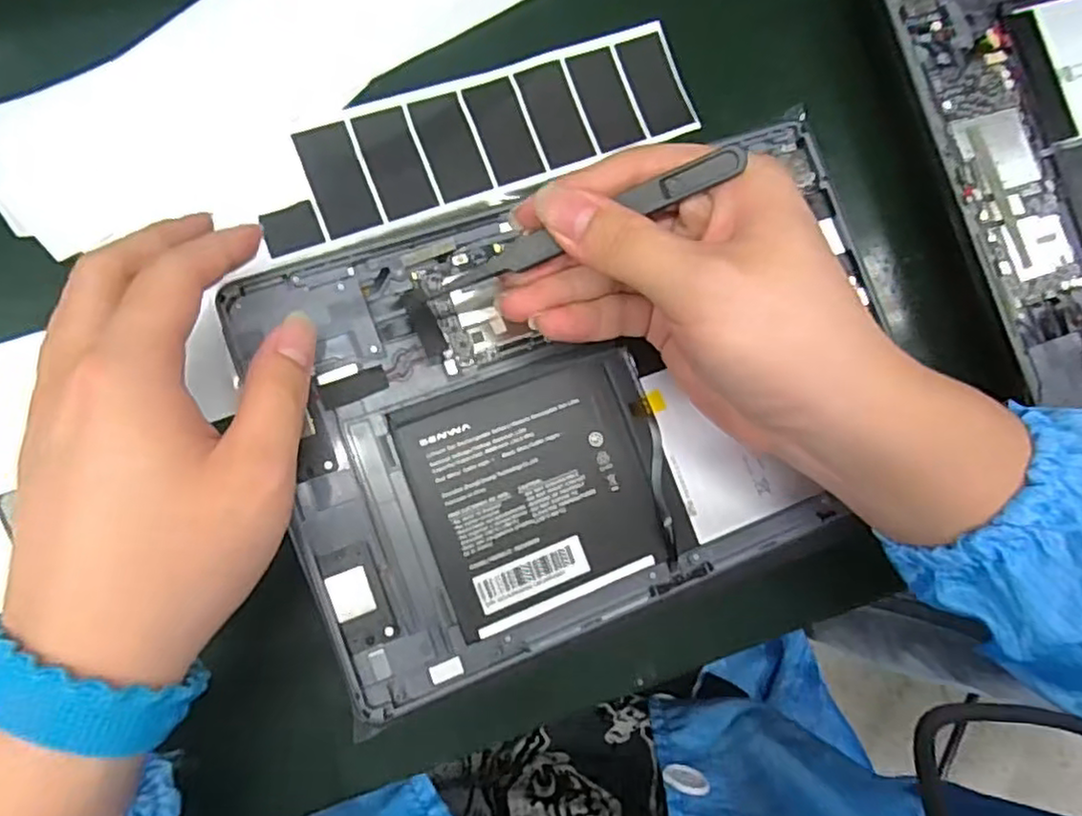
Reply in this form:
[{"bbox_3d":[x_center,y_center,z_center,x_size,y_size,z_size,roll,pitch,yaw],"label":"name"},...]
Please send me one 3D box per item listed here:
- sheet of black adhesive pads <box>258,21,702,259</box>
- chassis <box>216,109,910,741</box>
[{"bbox_3d":[-0.027,-0.127,0.316,0.209,0.004,0.054,-22,88,-11],"label":"sheet of black adhesive pads"},{"bbox_3d":[0.026,-0.009,0.266,0.251,0.018,0.165,-20,88,-8],"label":"chassis"}]

